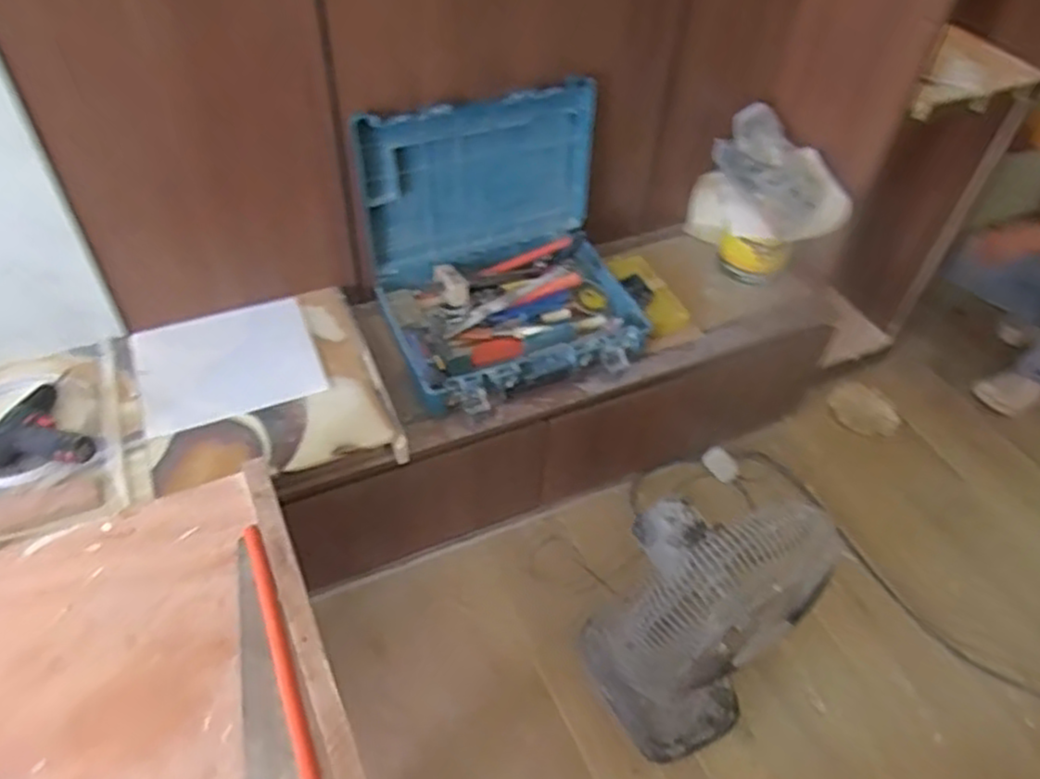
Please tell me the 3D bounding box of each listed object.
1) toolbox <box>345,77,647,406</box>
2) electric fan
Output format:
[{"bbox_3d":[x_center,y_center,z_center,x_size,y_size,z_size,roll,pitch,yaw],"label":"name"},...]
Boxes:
[{"bbox_3d":[-0.020,-0.271,1.421,0.503,0.398,0.412,-13,50,-15],"label":"toolbox"},{"bbox_3d":[0.300,0.379,1.295,0.309,0.586,0.302,-21,53,-19],"label":"electric fan"}]

